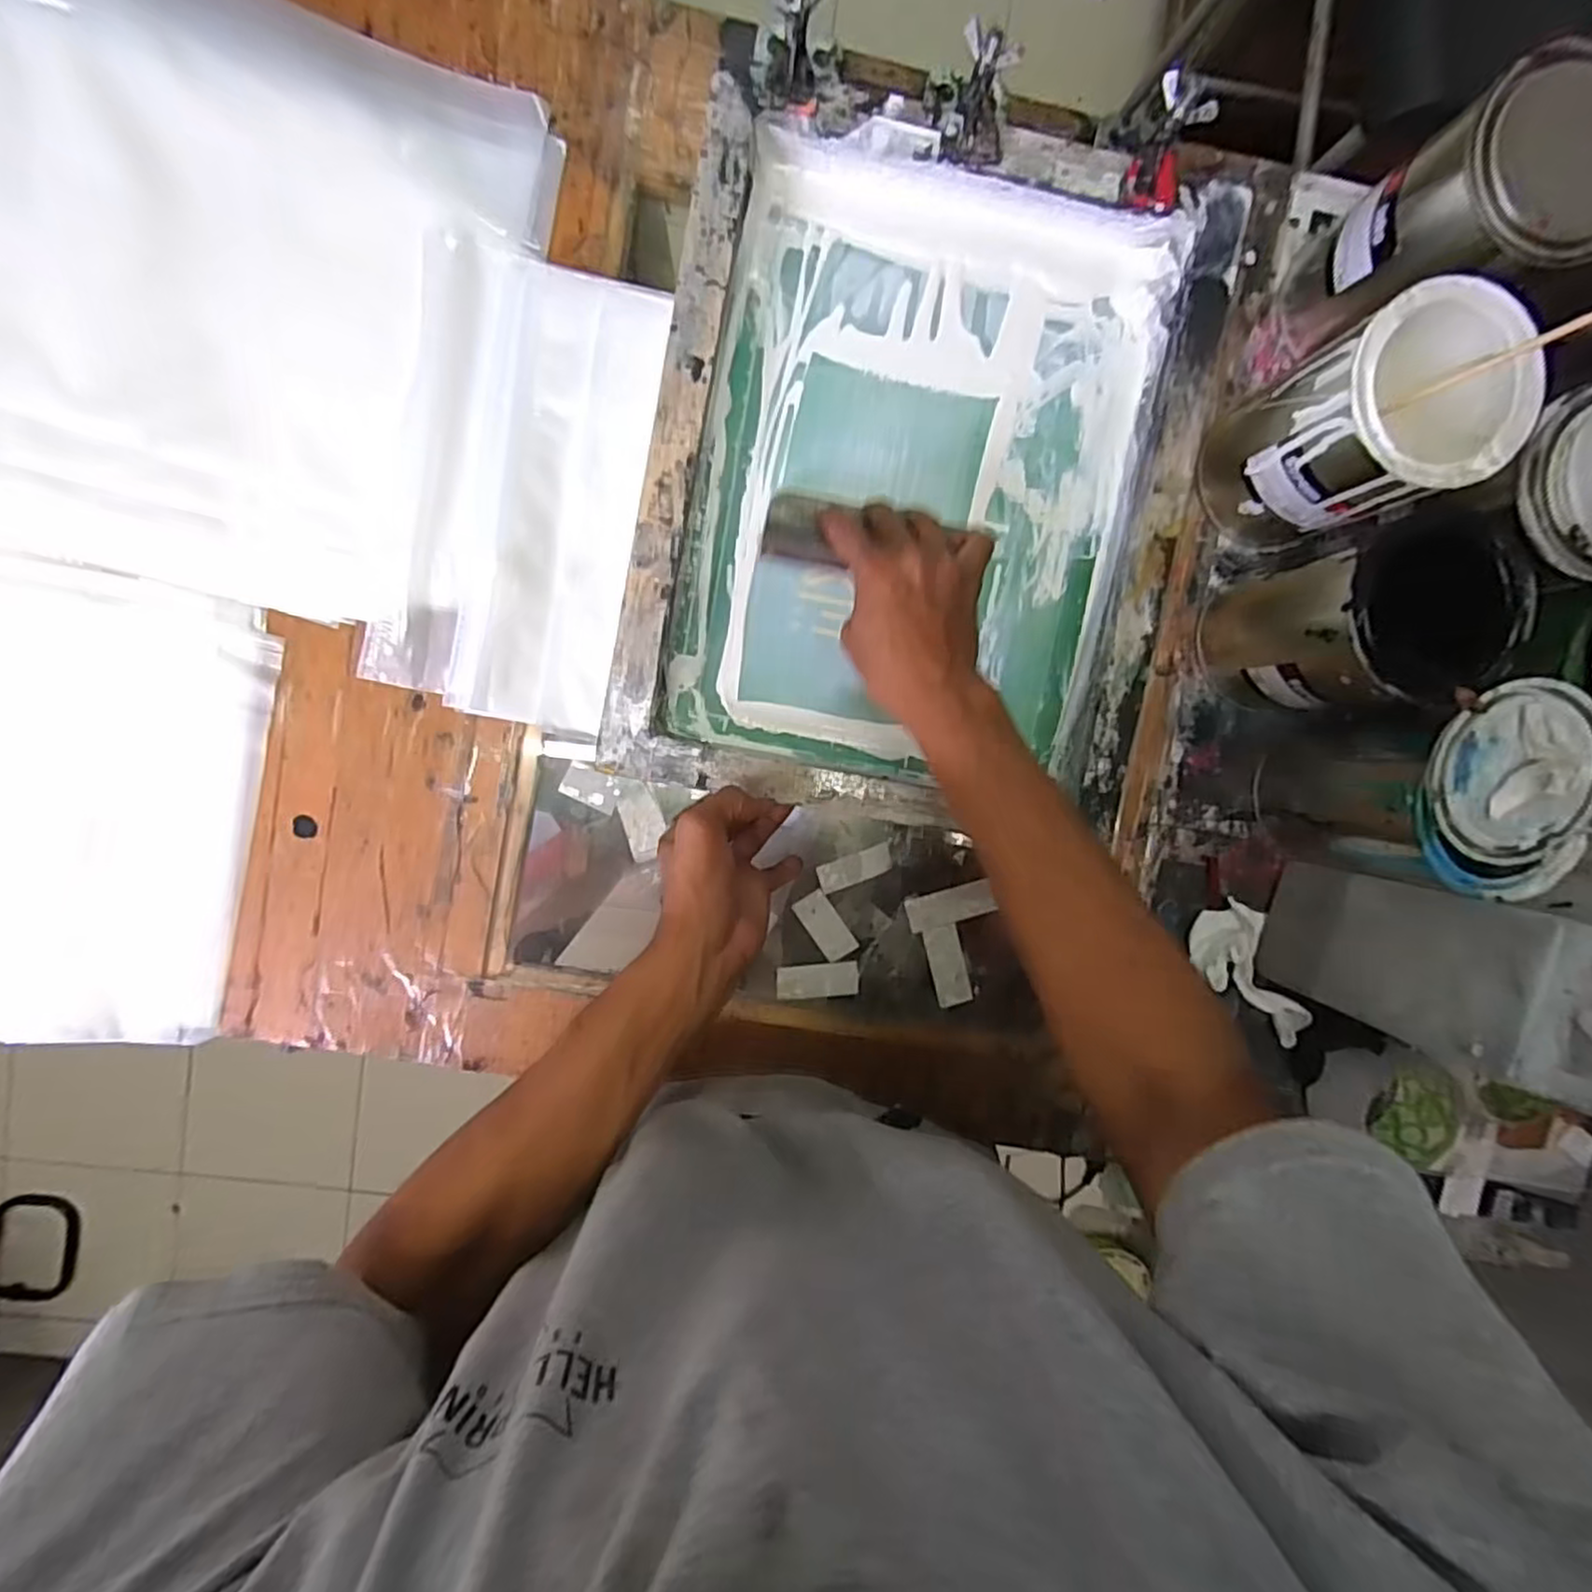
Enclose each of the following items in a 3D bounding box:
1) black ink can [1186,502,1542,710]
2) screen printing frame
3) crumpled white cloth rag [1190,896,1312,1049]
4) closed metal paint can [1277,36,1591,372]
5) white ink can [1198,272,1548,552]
[{"bbox_3d":[0.359,-0.107,0.471,0.109,0.137,0.102,-19,96,-2],"label":"black ink can"},{"bbox_3d":[0.085,-0.206,0.502,0.351,0.059,0.435,10,95,-5],"label":"screen printing frame"},{"bbox_3d":[0.349,0.132,0.548,0.104,0.029,0.061,42,92,-6],"label":"crumpled white cloth rag"},{"bbox_3d":[0.407,-0.351,0.455,0.105,0.146,0.101,0,95,-4],"label":"closed metal paint can"},{"bbox_3d":[0.353,-0.232,0.461,0.107,0.132,0.103,0,95,-4],"label":"white ink can"}]

